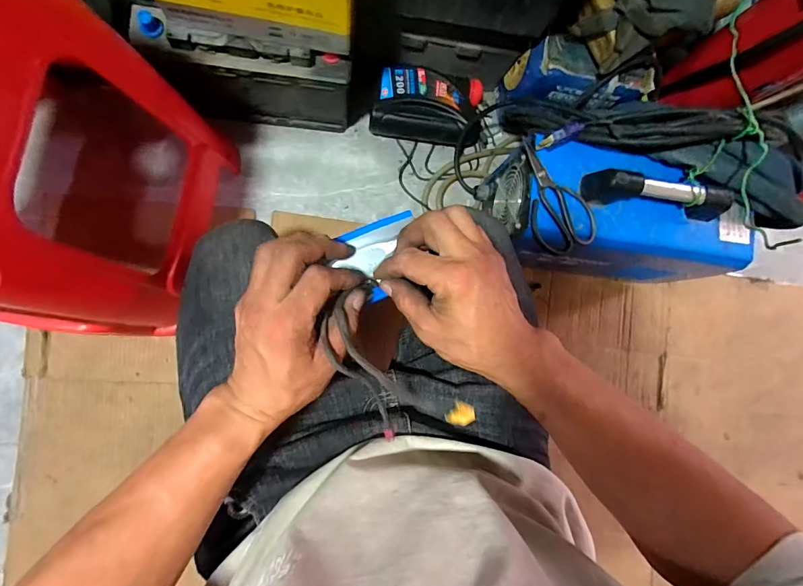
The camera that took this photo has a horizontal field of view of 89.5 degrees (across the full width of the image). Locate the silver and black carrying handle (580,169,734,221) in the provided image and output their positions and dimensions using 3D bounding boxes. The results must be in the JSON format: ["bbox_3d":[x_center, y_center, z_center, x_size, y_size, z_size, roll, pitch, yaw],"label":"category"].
[{"bbox_3d":[0.350,-0.133,0.554,0.199,0.050,0.037,10,85,-7],"label":"silver and black carrying handle"}]

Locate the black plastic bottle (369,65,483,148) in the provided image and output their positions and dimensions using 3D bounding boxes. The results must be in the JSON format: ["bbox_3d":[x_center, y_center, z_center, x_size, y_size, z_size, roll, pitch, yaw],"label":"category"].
[{"bbox_3d":[0.051,-0.343,0.763,0.206,0.072,0.120,5,85,-8],"label":"black plastic bottle"}]

